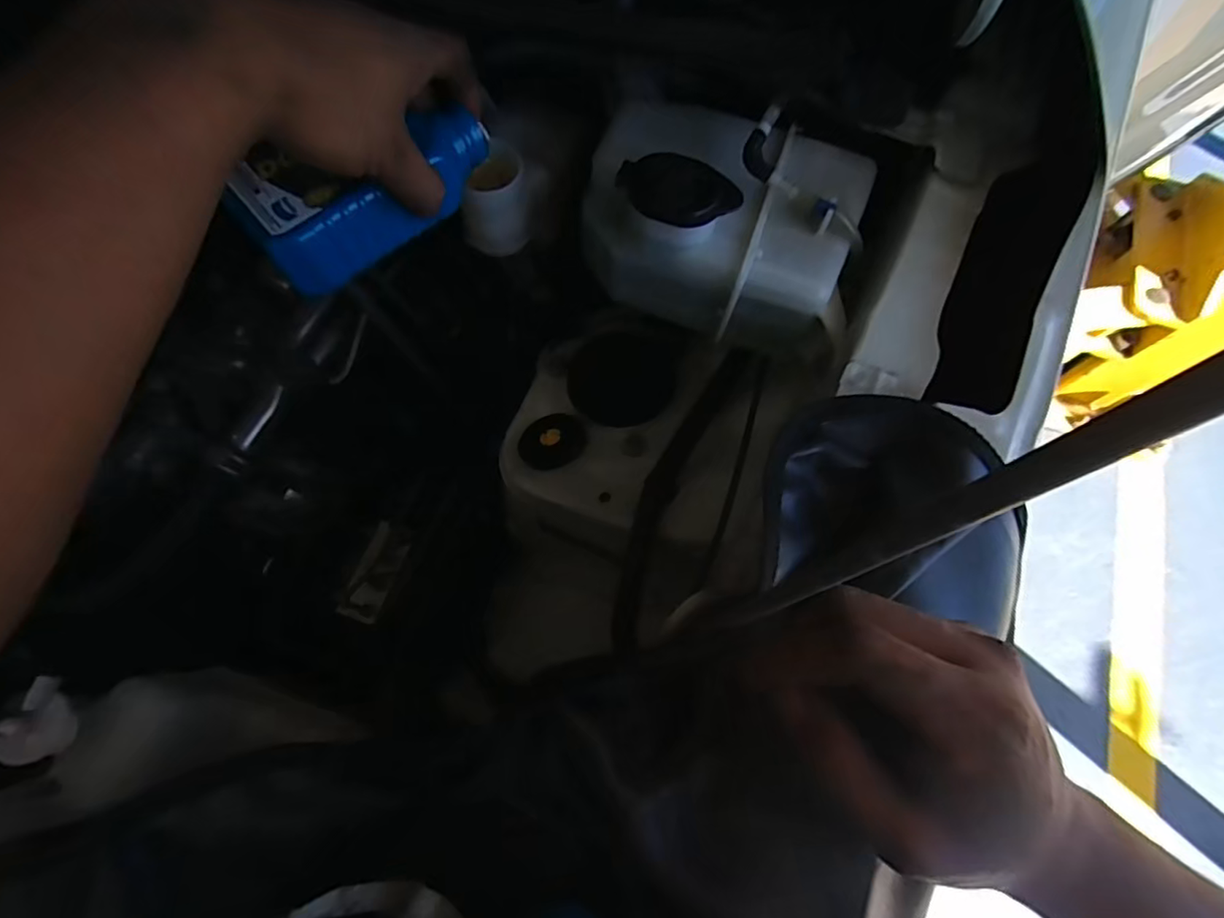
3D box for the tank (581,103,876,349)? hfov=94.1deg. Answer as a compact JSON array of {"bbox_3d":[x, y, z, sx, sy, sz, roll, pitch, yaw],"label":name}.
[{"bbox_3d":[0.071,-0.150,0.351,0.172,0.097,0.129,17,70,5],"label":"tank"}]

